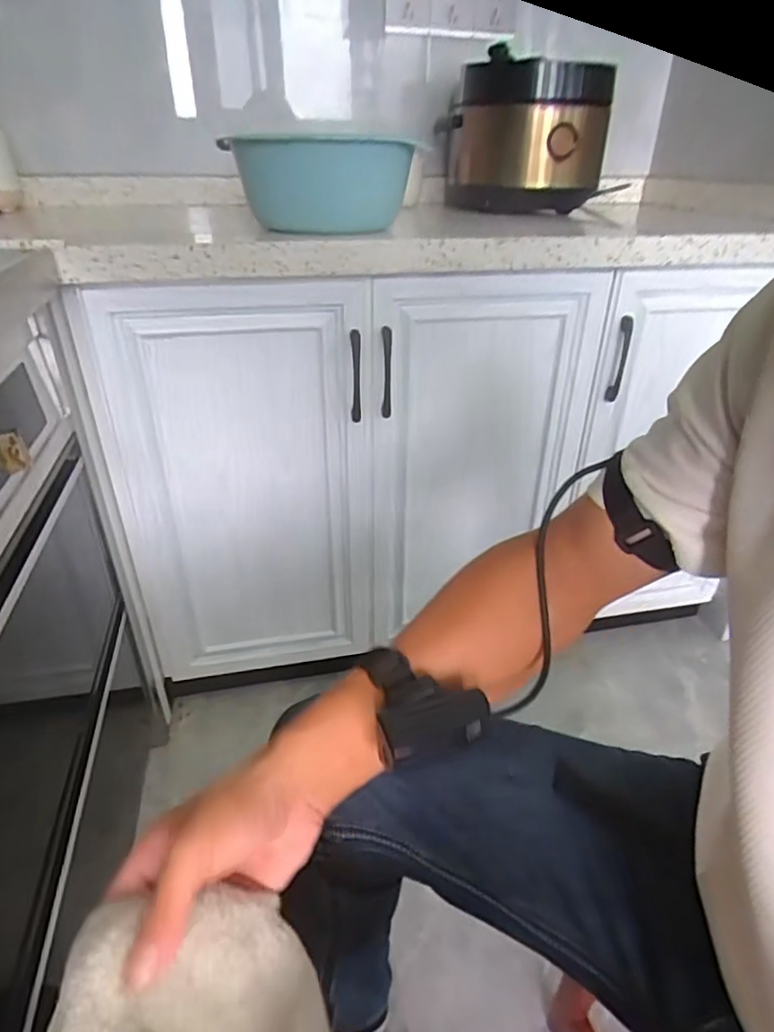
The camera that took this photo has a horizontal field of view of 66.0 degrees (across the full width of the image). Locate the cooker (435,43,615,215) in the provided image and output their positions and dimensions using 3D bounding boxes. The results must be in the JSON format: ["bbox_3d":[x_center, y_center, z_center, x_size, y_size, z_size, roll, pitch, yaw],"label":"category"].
[{"bbox_3d":[0.246,-0.693,1.082,0.278,0.229,0.278,6,30,6],"label":"cooker"}]

